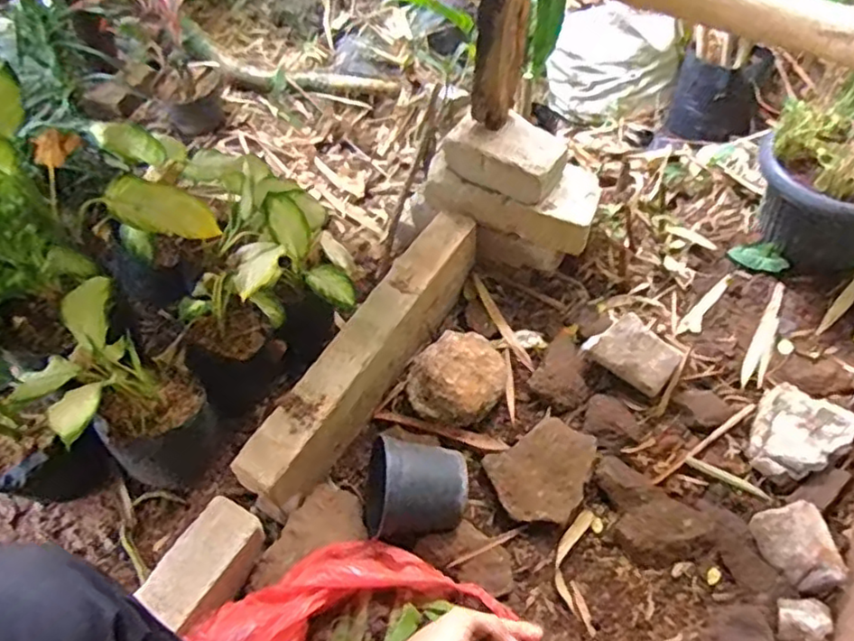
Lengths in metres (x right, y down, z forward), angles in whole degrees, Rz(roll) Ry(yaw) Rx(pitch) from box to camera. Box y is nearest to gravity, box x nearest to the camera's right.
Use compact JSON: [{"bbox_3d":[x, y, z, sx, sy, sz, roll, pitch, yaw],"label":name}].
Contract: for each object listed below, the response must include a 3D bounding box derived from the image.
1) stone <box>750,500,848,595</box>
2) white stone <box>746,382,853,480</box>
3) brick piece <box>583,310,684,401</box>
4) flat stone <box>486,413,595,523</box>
[{"bbox_3d":[0.519,0.314,0.901,0.081,0.050,0.113,-5,50,-4],"label":"stone"},{"bbox_3d":[0.582,0.178,1.015,0.130,0.055,0.169,33,57,25],"label":"white stone"},{"bbox_3d":[0.348,0.059,1.103,0.144,0.070,0.081,34,58,25],"label":"brick piece"},{"bbox_3d":[0.188,0.236,1.004,0.178,0.046,0.142,-27,55,-21],"label":"flat stone"}]

